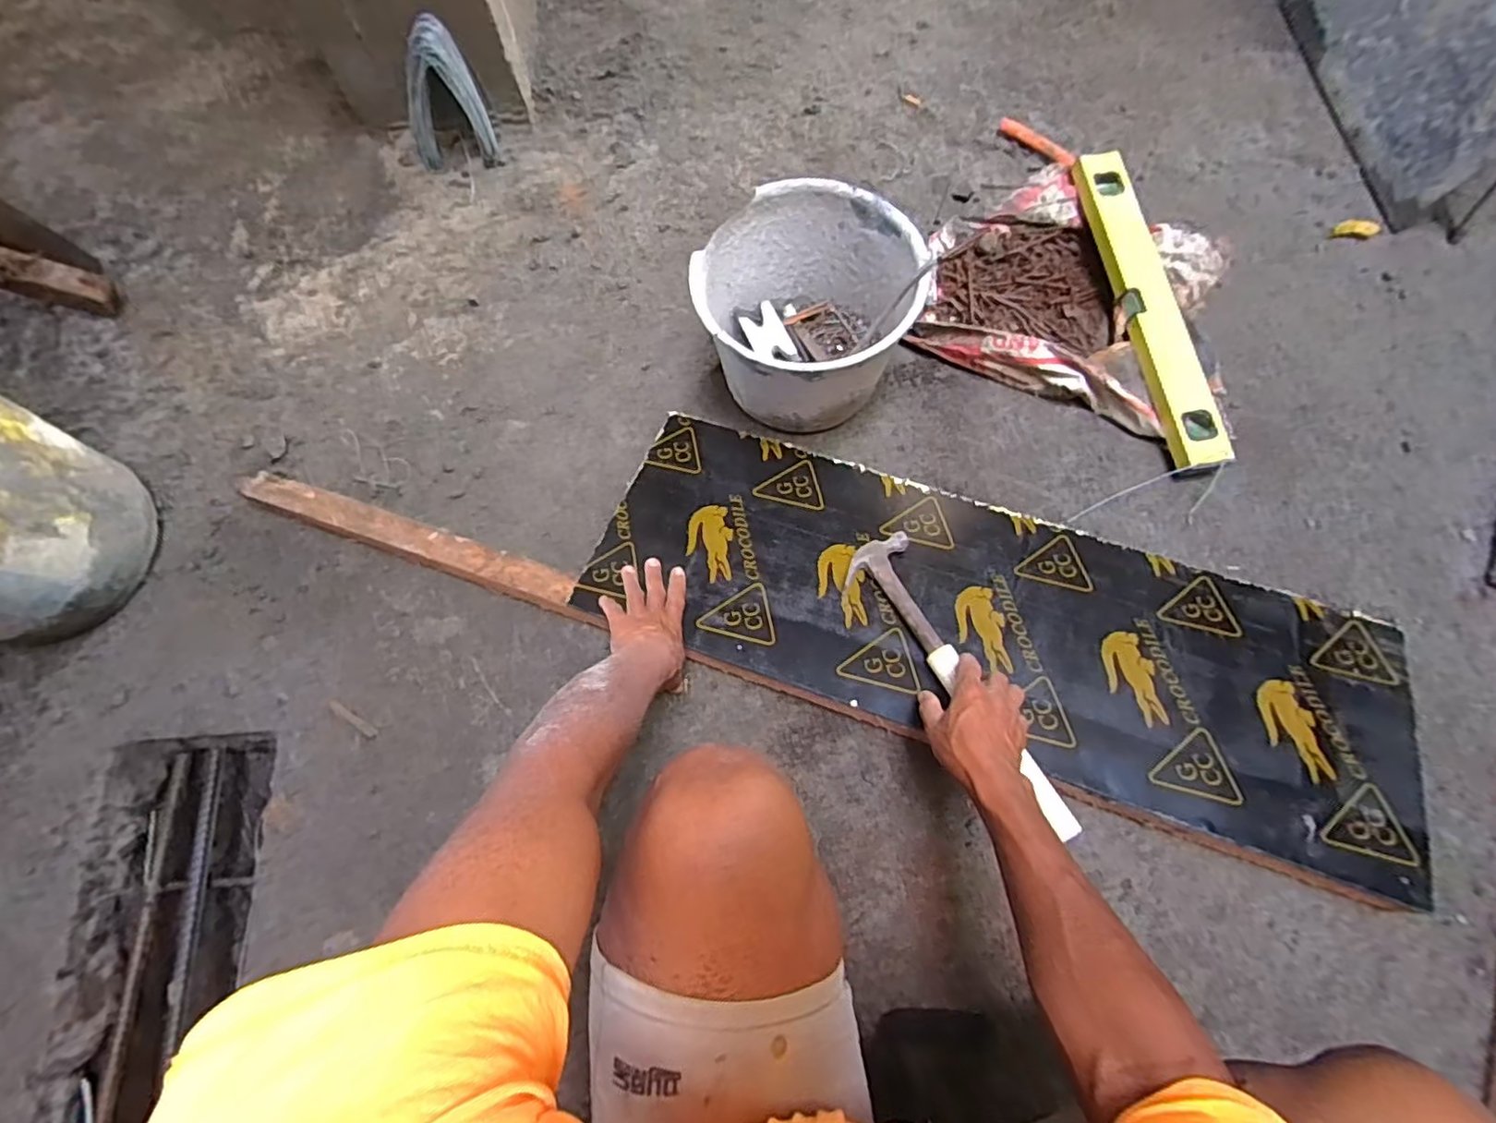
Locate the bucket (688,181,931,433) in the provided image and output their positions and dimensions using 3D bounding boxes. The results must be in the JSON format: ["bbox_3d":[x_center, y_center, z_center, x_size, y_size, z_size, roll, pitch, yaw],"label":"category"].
[{"bbox_3d":[0.071,-0.310,0.834,0.247,0.197,0.259,-1,72,2],"label":"bucket"}]

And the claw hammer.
[{"bbox_3d":[0.226,0.124,0.697,0.100,0.021,0.368,-27,62,-7],"label":"claw hammer"}]

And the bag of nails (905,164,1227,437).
[{"bbox_3d":[0.472,-0.388,0.905,0.438,0.084,0.336,26,75,10],"label":"bag of nails"}]

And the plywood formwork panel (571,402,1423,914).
[{"bbox_3d":[0.277,0.063,0.762,0.927,0.013,0.318,18,63,8],"label":"plywood formwork panel"}]

